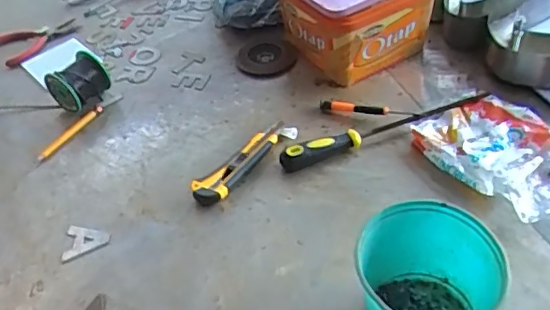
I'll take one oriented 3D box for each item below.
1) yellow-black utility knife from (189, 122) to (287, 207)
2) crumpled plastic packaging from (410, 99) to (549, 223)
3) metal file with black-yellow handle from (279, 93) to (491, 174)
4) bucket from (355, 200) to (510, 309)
[{"bbox_3d":[-0.044,0.007,0.730,0.041,0.024,0.158,23,52,28],"label":"yellow-black utility knife"},{"bbox_3d":[0.291,-0.016,0.710,0.170,0.033,0.195,-29,48,-21],"label":"crumpled plastic packaging"},{"bbox_3d":[0.150,-0.045,0.757,0.303,0.032,0.025,-21,46,-13],"label":"metal file with black-yellow handle"},{"bbox_3d":[0.138,0.127,0.523,0.117,0.108,0.127,-4,45,4],"label":"bucket"}]

